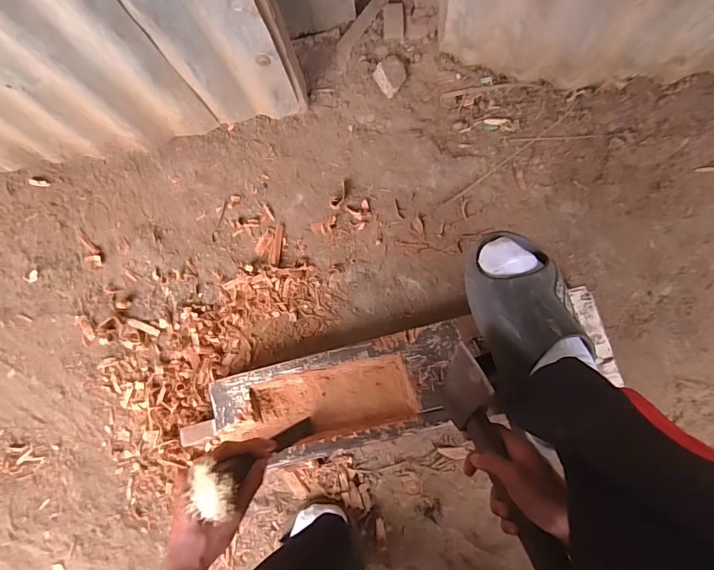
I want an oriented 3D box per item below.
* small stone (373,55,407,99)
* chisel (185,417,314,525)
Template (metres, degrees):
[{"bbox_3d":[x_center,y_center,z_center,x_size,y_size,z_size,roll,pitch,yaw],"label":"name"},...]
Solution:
[{"bbox_3d":[0.055,-0.341,0.699,0.050,0.020,0.058,-32,83,2],"label":"small stone"},{"bbox_3d":[-0.118,0.210,0.526,0.057,0.199,0.062,-1,86,16],"label":"chisel"}]

